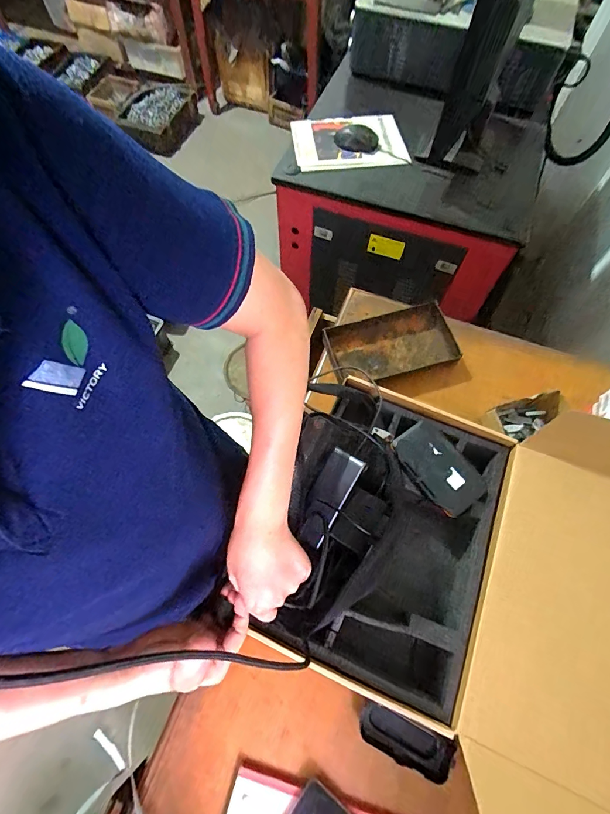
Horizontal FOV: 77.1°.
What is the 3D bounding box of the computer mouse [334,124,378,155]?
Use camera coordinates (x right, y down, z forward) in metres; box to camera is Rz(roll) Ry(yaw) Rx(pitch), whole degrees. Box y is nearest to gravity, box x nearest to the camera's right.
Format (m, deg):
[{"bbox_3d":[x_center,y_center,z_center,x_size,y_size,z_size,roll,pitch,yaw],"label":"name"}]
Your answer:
[{"bbox_3d":[0.130,-0.670,0.946,0.116,0.041,0.061,22,66,9],"label":"computer mouse"}]

